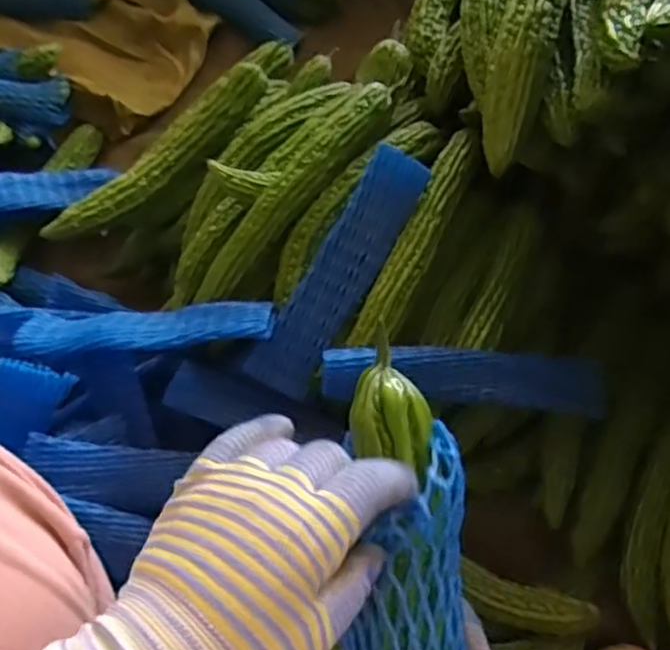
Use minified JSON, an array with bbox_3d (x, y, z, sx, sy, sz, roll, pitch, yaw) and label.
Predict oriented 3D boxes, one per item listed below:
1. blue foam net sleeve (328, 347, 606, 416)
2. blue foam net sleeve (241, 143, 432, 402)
[{"bbox_3d":[0.115,0.045,0.572,0.248,0.019,0.046,5,62,-10],"label":"blue foam net sleeve"},{"bbox_3d":[0.004,-0.047,0.609,0.059,0.020,0.236,30,88,16],"label":"blue foam net sleeve"}]

